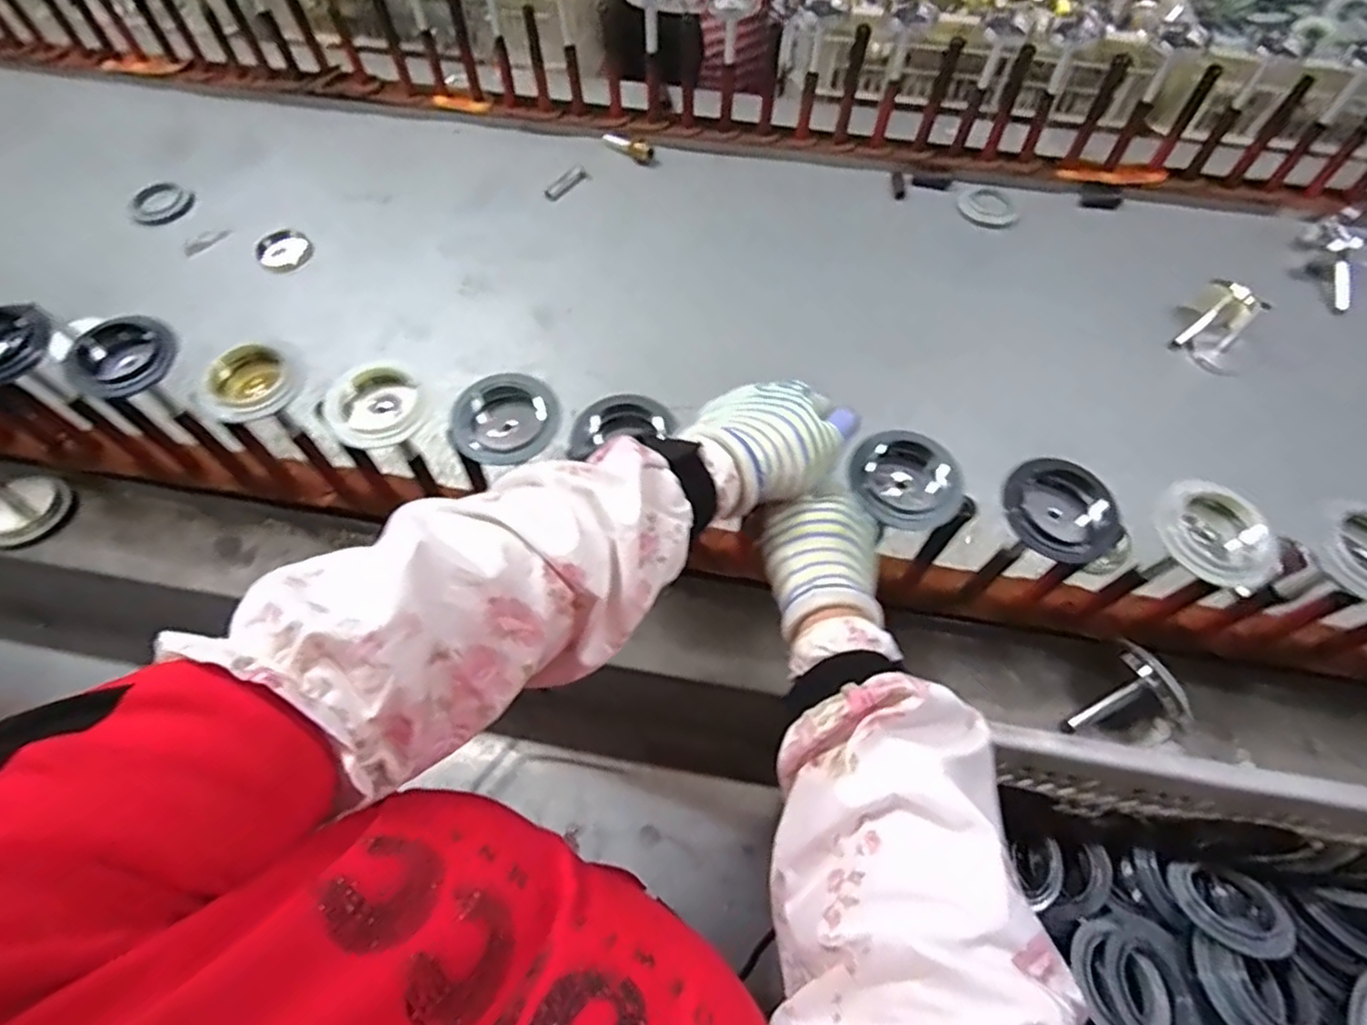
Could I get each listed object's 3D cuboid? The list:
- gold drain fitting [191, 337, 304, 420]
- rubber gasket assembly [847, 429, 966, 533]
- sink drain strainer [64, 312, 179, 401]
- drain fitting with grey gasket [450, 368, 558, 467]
[{"bbox_3d":[-0.346,-0.103,0.551,0.078,0.029,0.071,-40,65,-20],"label":"gold drain fitting"},{"bbox_3d":[0.156,-0.022,0.487,0.074,0.025,0.072,-1,58,2],"label":"rubber gasket assembly"},{"bbox_3d":[-0.456,-0.127,0.561,0.077,0.024,0.077,39,67,23],"label":"sink drain strainer"},{"bbox_3d":[-0.137,-0.071,0.526,0.078,0.022,0.075,-1,58,2],"label":"drain fitting with grey gasket"}]

